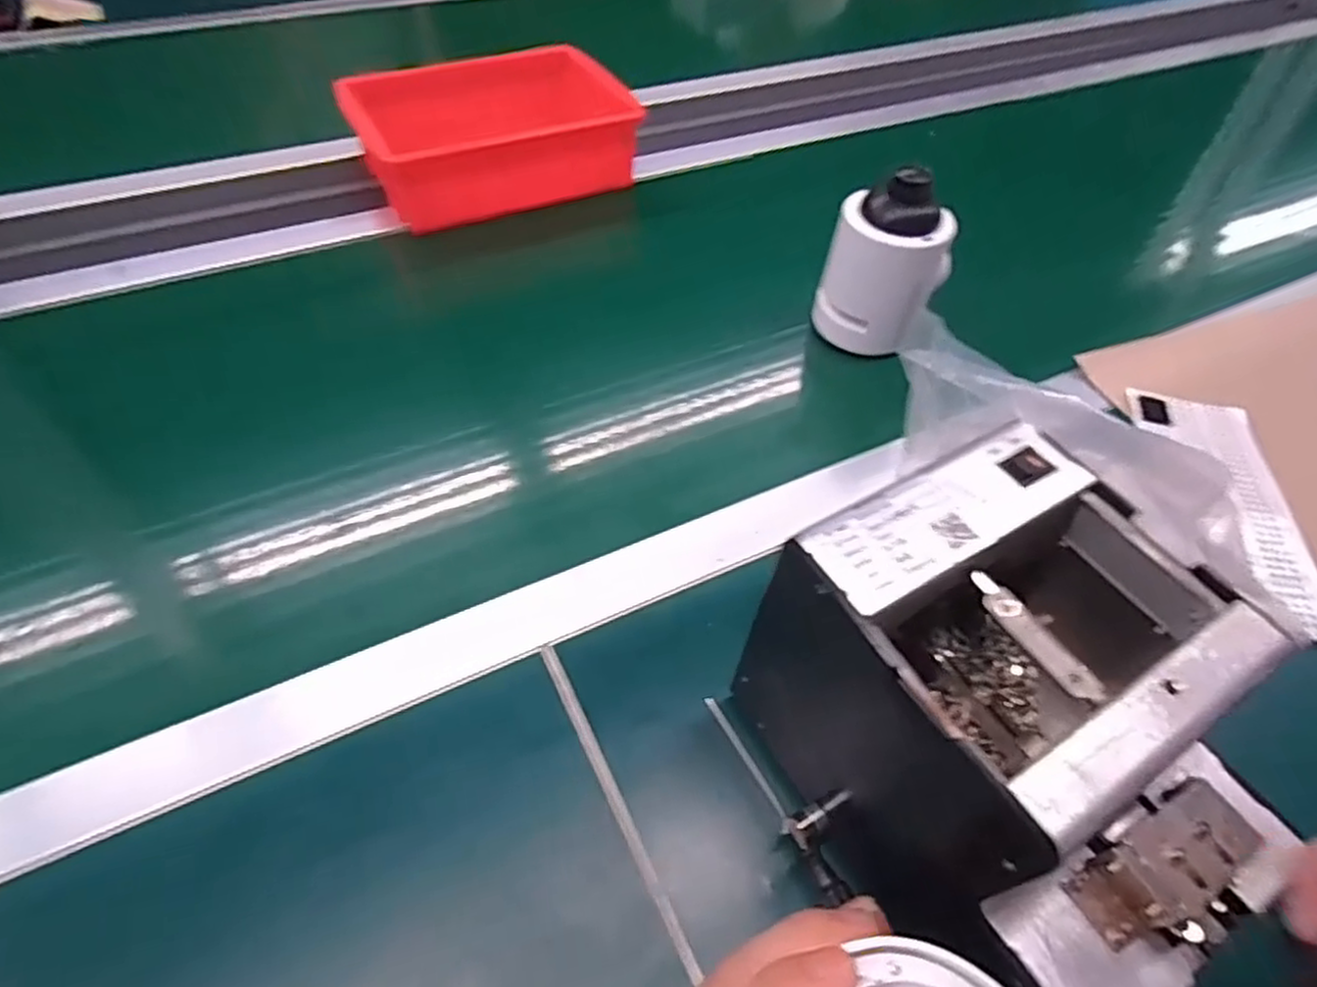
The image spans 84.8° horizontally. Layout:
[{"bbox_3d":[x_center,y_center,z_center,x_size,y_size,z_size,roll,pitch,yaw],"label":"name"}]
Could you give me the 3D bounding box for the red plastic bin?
[{"bbox_3d":[-0.154,-0.339,0.681,0.241,0.071,0.157,-24,56,-21],"label":"red plastic bin"}]

